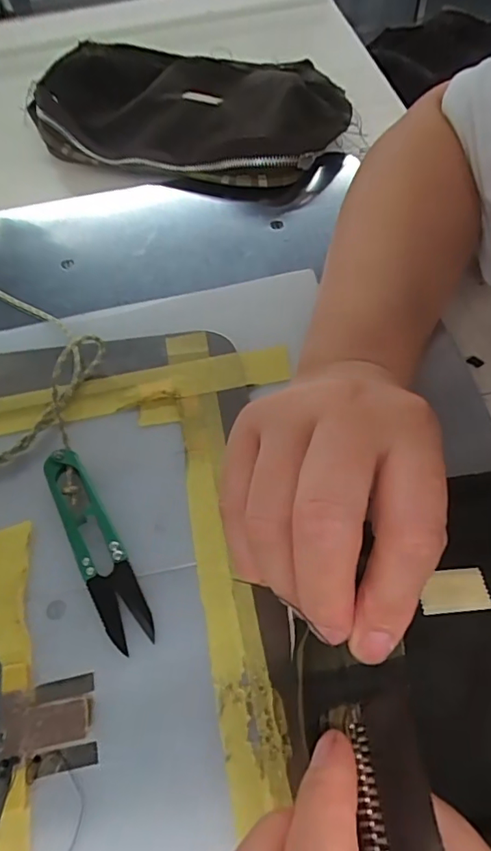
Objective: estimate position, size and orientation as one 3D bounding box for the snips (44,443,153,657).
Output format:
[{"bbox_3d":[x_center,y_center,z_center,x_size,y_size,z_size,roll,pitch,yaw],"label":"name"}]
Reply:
[{"bbox_3d":[-0.074,0.057,0.250,0.021,0.014,0.103,-29,62,-12],"label":"snips"}]

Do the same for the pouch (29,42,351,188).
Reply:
[{"bbox_3d":[-0.047,-0.274,0.430,0.265,0.030,0.165,21,63,16],"label":"pouch"}]

